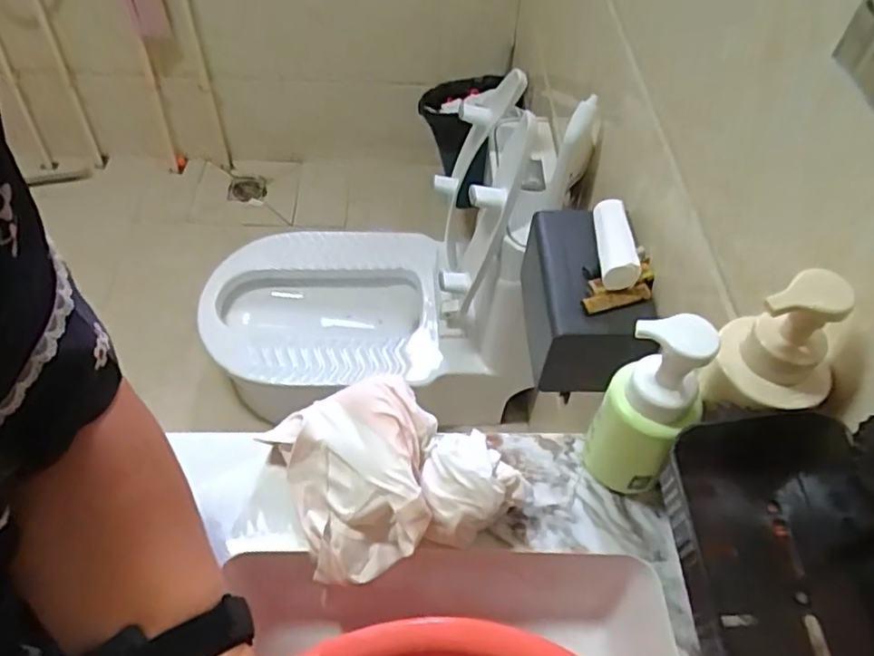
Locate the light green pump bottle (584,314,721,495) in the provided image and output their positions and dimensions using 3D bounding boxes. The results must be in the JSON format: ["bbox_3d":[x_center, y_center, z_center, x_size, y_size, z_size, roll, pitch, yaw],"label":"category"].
[{"bbox_3d":[0.146,0.058,0.455,0.061,0.161,0.047,29,56,18],"label":"light green pump bottle"}]

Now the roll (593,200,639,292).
[{"bbox_3d":[0.205,-0.102,0.738,0.044,0.029,0.130,4,52,0],"label":"roll"}]

